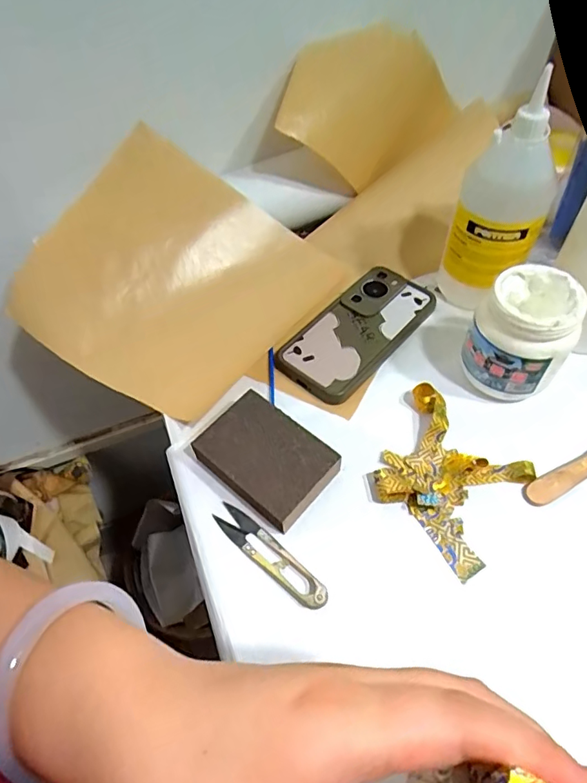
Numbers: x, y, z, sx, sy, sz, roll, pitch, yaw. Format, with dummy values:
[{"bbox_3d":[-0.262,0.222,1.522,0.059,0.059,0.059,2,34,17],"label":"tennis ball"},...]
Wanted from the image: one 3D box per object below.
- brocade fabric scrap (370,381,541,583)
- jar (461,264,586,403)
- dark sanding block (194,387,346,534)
[{"bbox_3d":[0.115,0.062,0.379,0.102,0.014,0.116,-39,62,-23],"label":"brocade fabric scrap"},{"bbox_3d":[0.185,-0.043,0.401,0.074,0.091,0.080,33,63,22],"label":"jar"},{"bbox_3d":[-0.021,0.053,0.386,0.100,0.026,0.072,35,63,24],"label":"dark sanding block"}]

